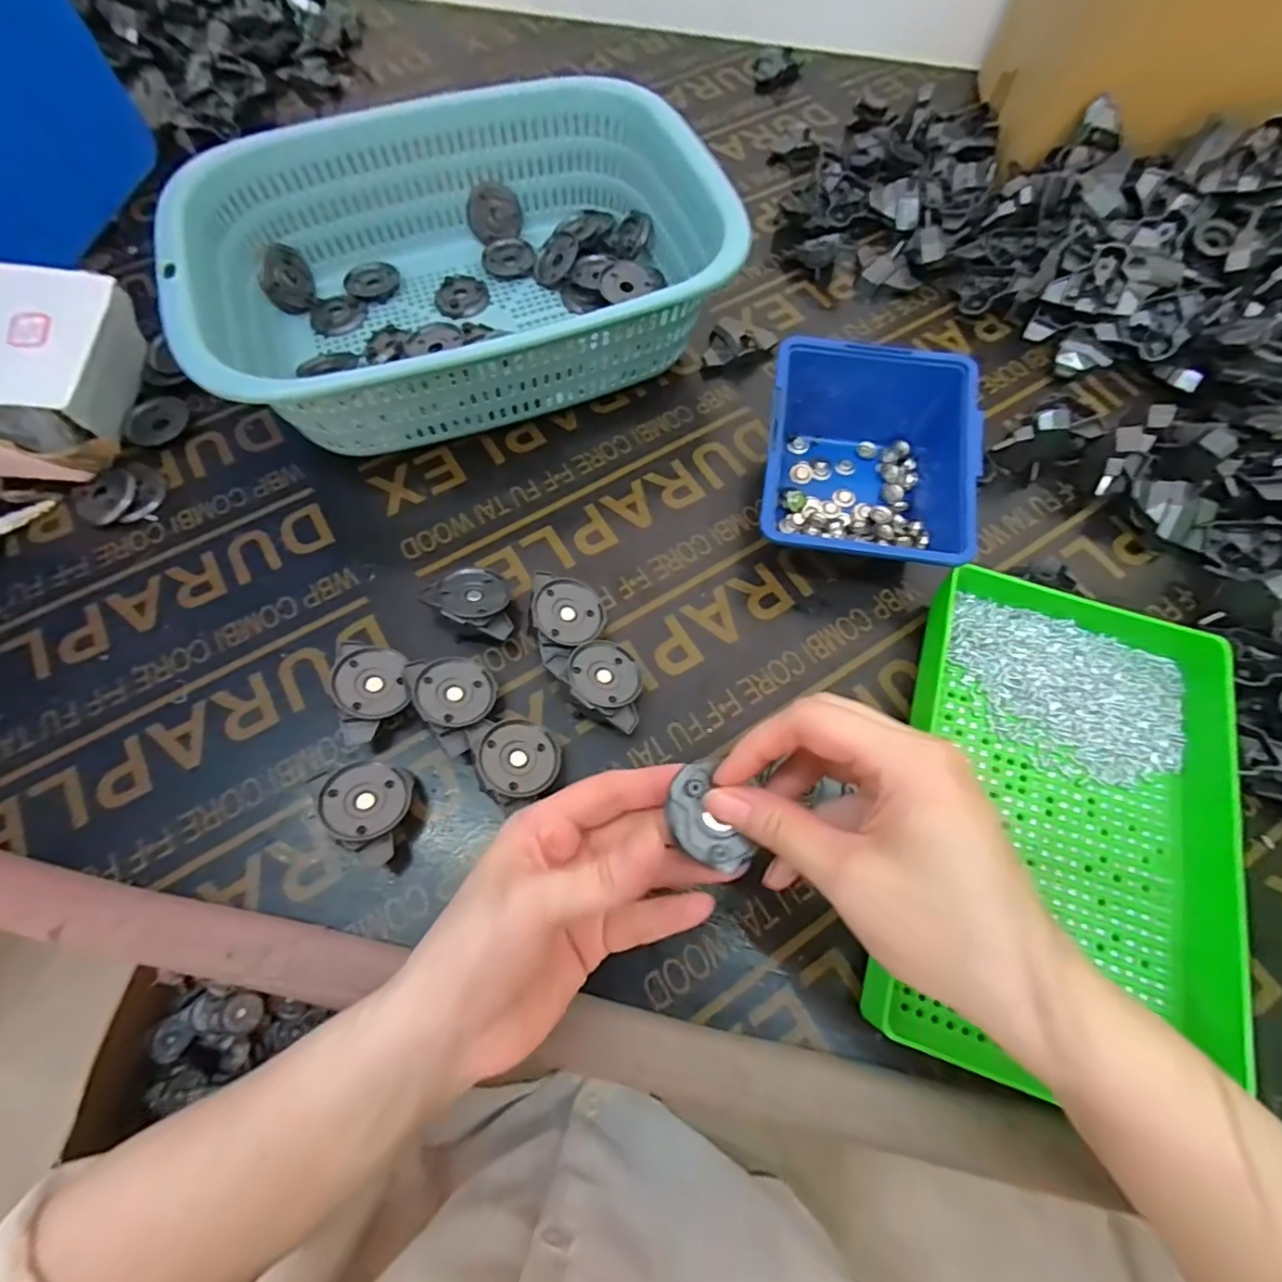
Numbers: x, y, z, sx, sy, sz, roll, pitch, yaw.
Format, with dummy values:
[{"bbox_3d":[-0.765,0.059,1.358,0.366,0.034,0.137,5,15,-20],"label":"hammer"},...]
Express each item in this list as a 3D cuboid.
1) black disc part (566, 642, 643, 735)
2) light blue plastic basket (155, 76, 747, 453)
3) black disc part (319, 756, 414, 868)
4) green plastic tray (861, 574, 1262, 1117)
[{"bbox_3d":[-0.022,0.024,0.327,0.042,0.014,0.049,11,56,-14],"label":"black disc part"},{"bbox_3d":[-0.121,-0.255,0.402,0.338,0.108,0.245,-21,68,-9],"label":"light blue plastic basket"},{"bbox_3d":[-0.143,0.086,0.298,0.042,0.014,0.045,20,48,-6],"label":"black disc part"},{"bbox_3d":[0.217,0.076,0.295,0.156,0.037,0.234,20,65,5],"label":"green plastic tray"}]

